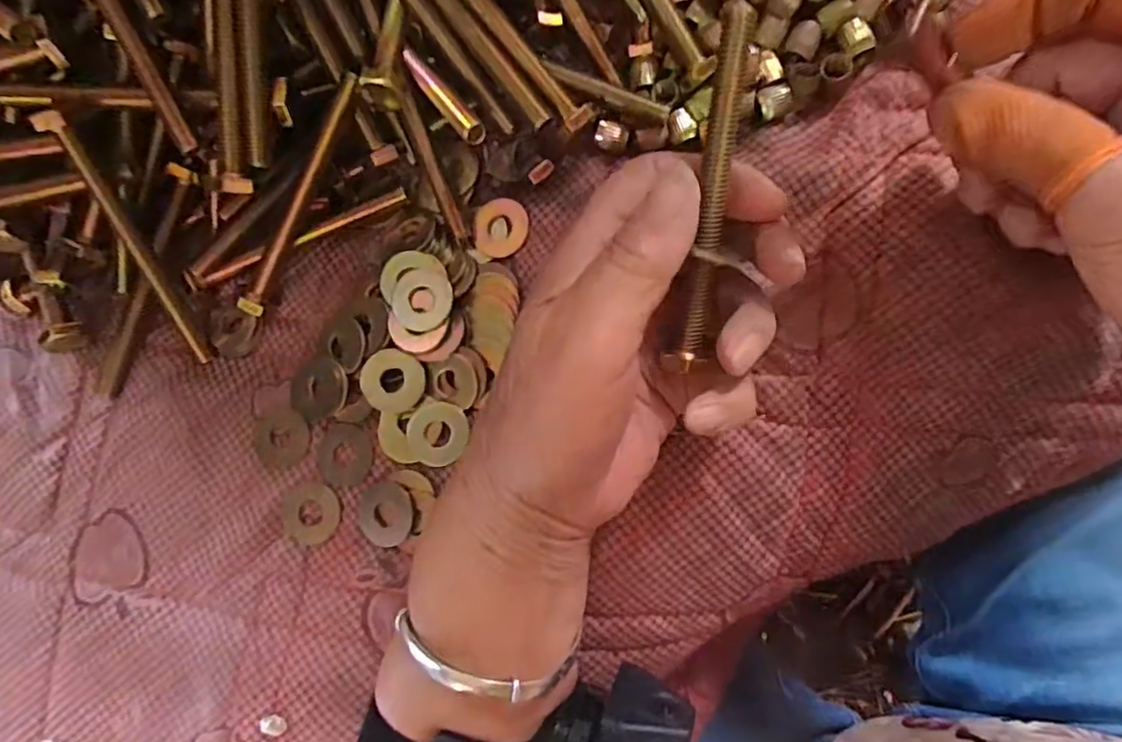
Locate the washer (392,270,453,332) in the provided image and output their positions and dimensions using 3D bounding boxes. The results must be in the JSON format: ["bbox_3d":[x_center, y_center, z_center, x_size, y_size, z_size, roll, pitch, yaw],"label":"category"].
[{"bbox_3d":[-0.054,-0.028,0.239,0.024,0.004,0.024,-1,84,8],"label":"washer"}]

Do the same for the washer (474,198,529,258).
[{"bbox_3d":[-0.024,-0.058,0.249,0.022,0.004,0.024,-1,85,11],"label":"washer"}]

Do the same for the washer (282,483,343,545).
[{"bbox_3d":[-0.100,0.057,0.246,0.024,0.004,0.023,0,91,8],"label":"washer"}]

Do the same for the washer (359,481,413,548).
[{"bbox_3d":[-0.069,0.056,0.239,0.023,0.004,0.024,-9,82,15],"label":"washer"}]

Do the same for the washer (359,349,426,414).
[{"bbox_3d":[-0.067,0.004,0.241,0.025,0.004,0.024,-1,85,11],"label":"washer"}]

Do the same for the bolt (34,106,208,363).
[{"bbox_3d":[-0.168,-0.048,0.241,0.009,0.006,0.103,-11,122,8],"label":"bolt"}]

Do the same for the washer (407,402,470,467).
[{"bbox_3d":[-0.049,0.024,0.240,0.022,0.004,0.024,-1,85,11],"label":"washer"}]

